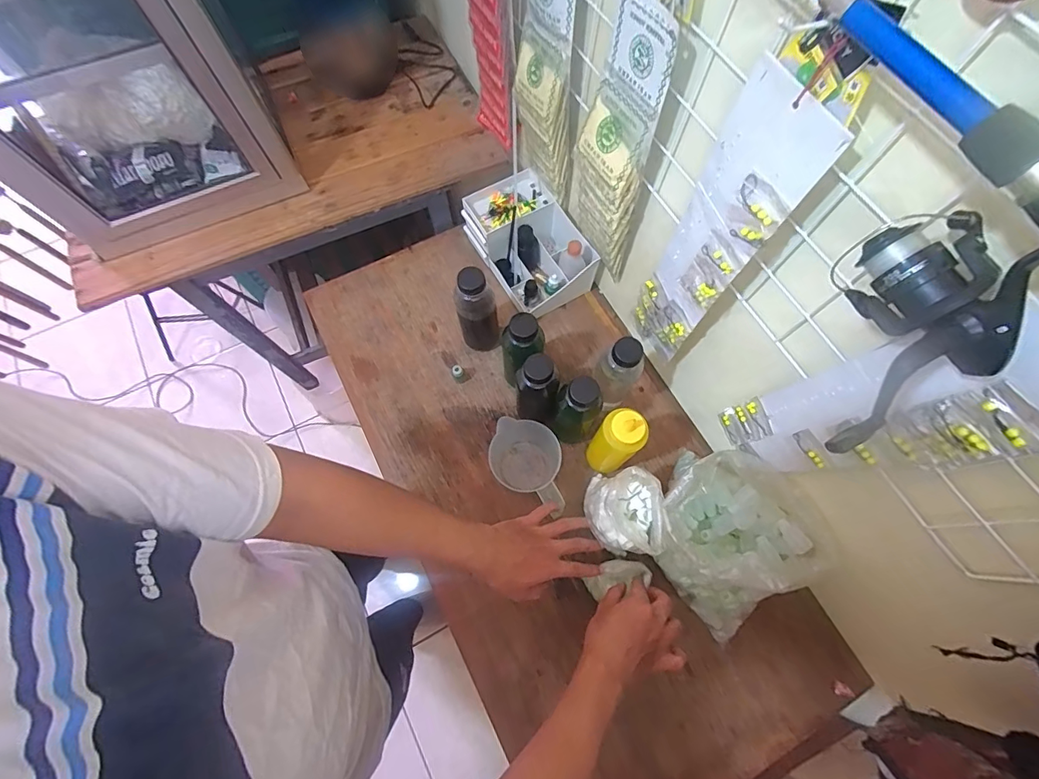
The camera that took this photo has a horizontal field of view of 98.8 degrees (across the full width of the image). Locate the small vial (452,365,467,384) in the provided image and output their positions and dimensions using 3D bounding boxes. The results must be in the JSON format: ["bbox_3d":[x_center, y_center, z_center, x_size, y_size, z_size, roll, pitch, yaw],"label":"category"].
[{"bbox_3d":[-0.104,-0.027,0.769,0.021,0.044,0.018,-18,71,-6],"label":"small vial"}]

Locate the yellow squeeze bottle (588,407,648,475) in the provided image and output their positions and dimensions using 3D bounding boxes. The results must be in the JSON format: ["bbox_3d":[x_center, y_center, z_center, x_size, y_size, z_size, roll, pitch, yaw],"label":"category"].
[{"bbox_3d":[0.131,0.079,0.649,0.055,0.192,0.066,-33,74,-11],"label":"yellow squeeze bottle"}]

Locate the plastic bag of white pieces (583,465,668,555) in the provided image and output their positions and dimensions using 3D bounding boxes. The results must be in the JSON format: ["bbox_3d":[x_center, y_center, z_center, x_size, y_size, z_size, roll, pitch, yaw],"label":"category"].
[{"bbox_3d":[0.145,0.178,0.644,0.090,0.128,0.120,-4,70,-2],"label":"plastic bag of white pieces"}]

